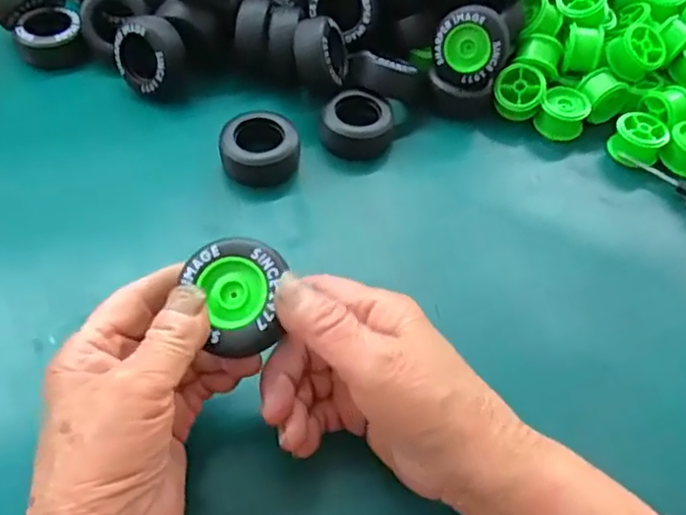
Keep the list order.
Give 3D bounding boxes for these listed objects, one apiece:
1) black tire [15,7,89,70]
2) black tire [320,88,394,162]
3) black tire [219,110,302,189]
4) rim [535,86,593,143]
[{"bbox_3d":[-0.209,-0.157,0.463,0.044,0.025,0.042,-16,55,-17],"label":"black tire"},{"bbox_3d":[0.010,-0.087,0.426,0.043,0.024,0.044,3,52,-3],"label":"black tire"},{"bbox_3d":[-0.051,-0.067,0.404,0.048,0.025,0.044,0,52,-5],"label":"black tire"},{"bbox_3d":[0.153,-0.099,0.450,0.031,0.028,0.029,3,52,-3],"label":"rim"}]

